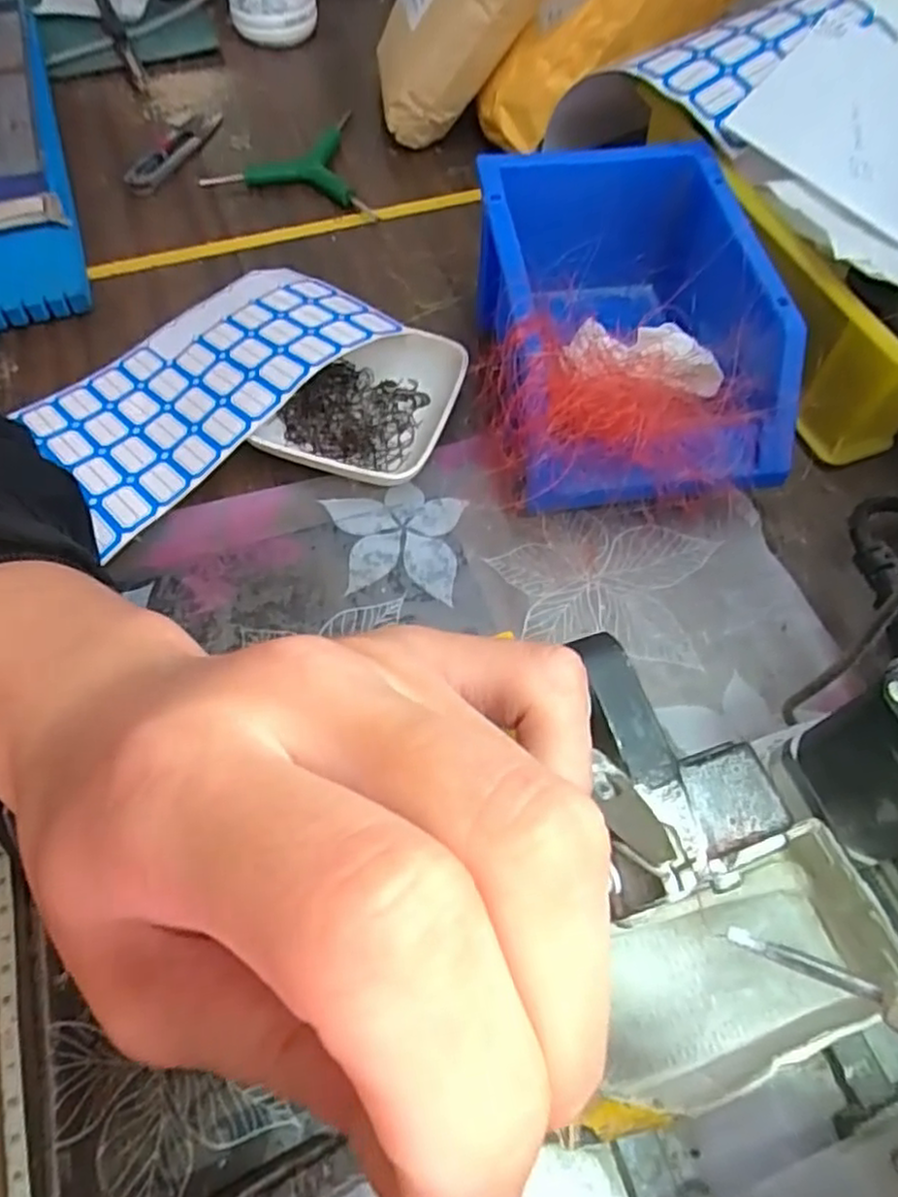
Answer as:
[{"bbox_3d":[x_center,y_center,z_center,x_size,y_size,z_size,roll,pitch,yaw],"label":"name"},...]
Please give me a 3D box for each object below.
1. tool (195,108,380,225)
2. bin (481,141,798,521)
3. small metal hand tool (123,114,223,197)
[{"bbox_3d":[-0.109,-0.281,0.463,0.104,0.017,0.091,-12,62,-7],"label":"tool"},{"bbox_3d":[0.078,-0.129,0.345,0.132,0.081,0.190,-6,62,-4],"label":"bin"},{"bbox_3d":[-0.189,-0.307,0.477,0.026,0.010,0.099,15,62,7],"label":"small metal hand tool"}]

